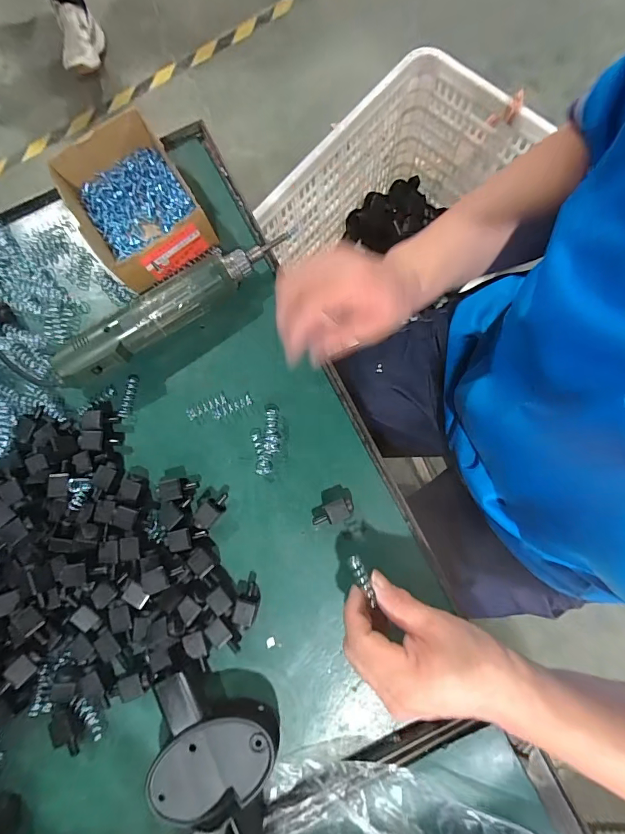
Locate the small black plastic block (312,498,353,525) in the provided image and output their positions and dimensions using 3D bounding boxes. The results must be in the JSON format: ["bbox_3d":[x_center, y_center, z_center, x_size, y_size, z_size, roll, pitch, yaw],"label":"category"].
[{"bbox_3d":[0.018,0.085,0.369,0.038,0.017,0.017,-22,80,-1],"label":"small black plastic block"}]

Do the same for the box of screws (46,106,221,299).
[{"bbox_3d":[-0.179,-0.211,0.413,0.107,0.055,0.145,-31,80,-3],"label":"box of screws"}]

